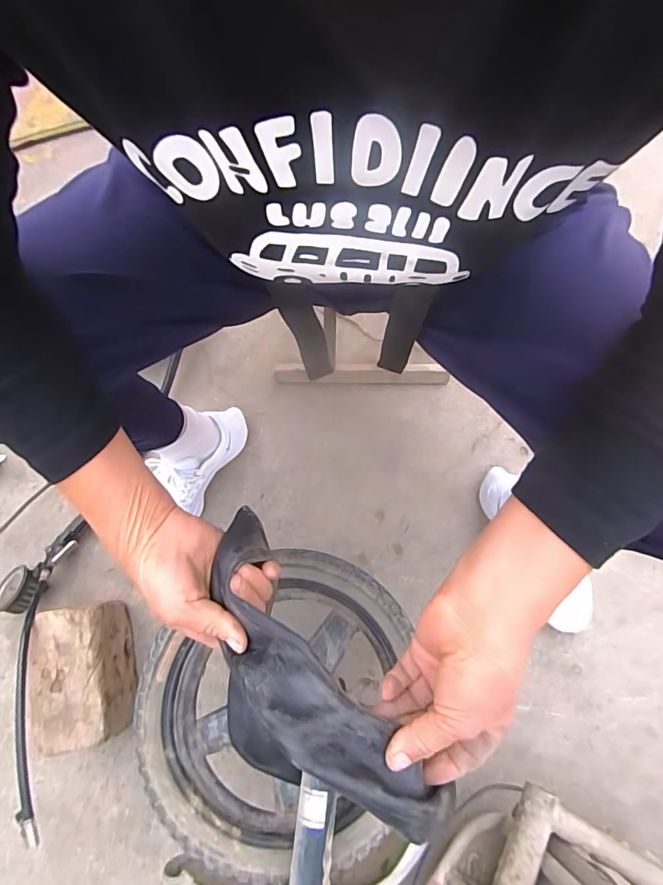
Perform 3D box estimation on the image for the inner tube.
[{"bbox_3d":[-0.033,0.159,0.331,0.078,0.061,0.250,-36,59,-8],"label":"inner tube"}]

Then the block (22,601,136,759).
[{"bbox_3d":[-0.372,0.344,0.699,0.108,0.110,0.183,-11,77,-2],"label":"block"}]

